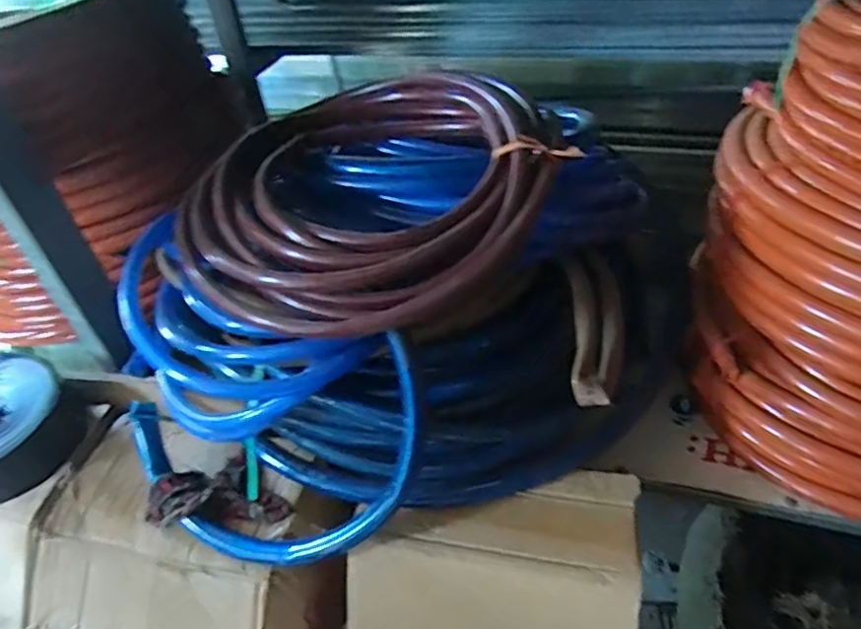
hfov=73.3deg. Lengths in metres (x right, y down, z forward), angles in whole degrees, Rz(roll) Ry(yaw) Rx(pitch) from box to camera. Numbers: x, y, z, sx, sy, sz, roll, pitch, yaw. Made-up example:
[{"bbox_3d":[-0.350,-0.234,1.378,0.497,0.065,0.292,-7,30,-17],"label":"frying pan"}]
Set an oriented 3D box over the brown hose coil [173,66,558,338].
[{"bbox_3d":[-0.078,-0.157,0.762,0.464,0.134,0.416,-29,48,-24],"label":"brown hose coil"}]

